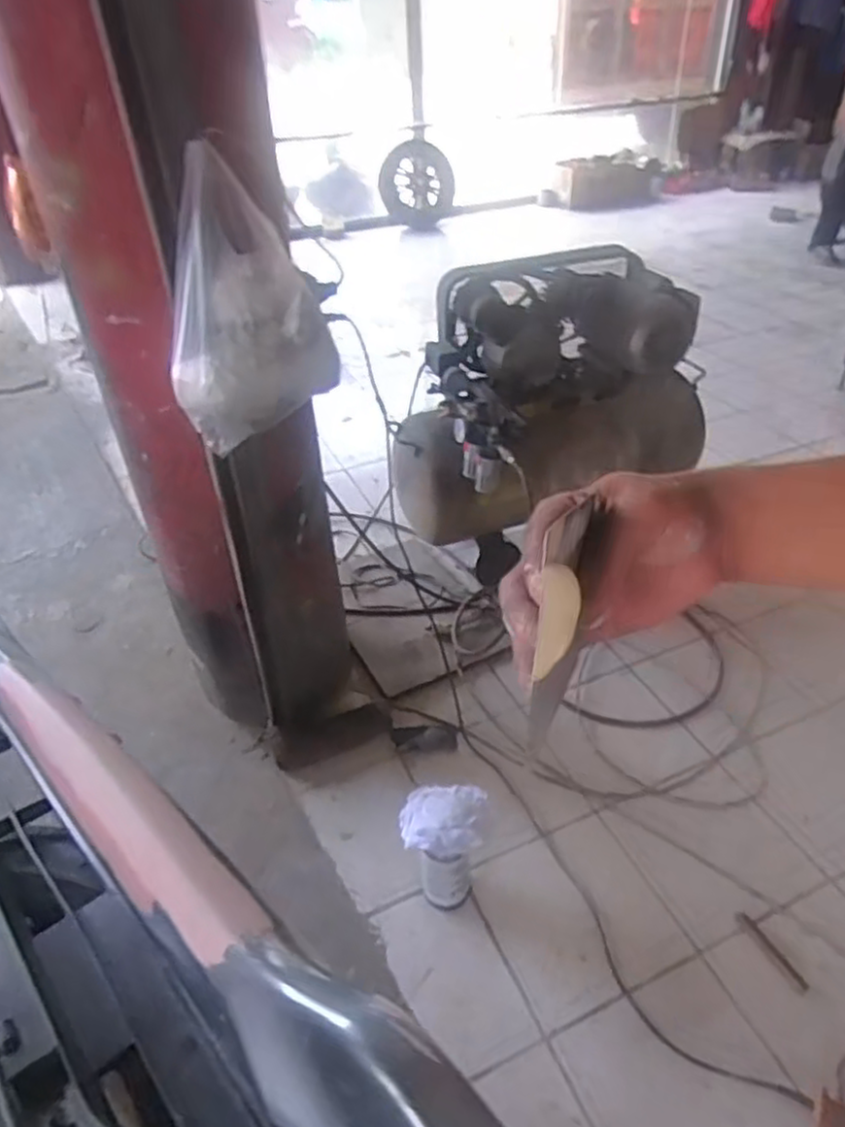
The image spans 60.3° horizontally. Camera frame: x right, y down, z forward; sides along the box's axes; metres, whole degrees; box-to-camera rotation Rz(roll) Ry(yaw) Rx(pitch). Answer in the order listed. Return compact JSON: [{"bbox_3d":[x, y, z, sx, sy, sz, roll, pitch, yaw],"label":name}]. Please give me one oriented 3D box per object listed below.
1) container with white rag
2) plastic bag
[{"bbox_3d":[0.038,0.513,1.299,0.141,0.226,0.131,2,38,5],"label":"container with white rag"},{"bbox_3d":[-0.256,-0.368,1.050,0.228,0.348,0.172,-6,38,-5],"label":"plastic bag"}]

